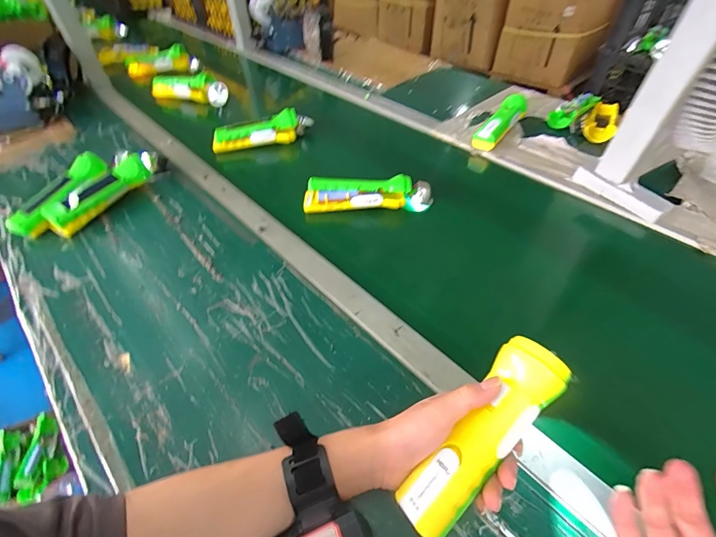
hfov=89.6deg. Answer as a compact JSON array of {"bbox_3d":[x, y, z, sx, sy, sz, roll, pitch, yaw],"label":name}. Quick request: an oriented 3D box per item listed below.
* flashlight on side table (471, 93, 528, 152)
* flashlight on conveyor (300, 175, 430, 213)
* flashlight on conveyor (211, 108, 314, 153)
[{"bbox_3d":[0.293,-0.297,0.738,0.051,0.052,0.172,29,54,26],"label":"flashlight on side table"},{"bbox_3d":[0.016,-0.119,0.587,0.209,0.055,0.047,-6,47,-3],"label":"flashlight on conveyor"},{"bbox_3d":[-0.186,-0.276,0.728,0.210,0.049,0.050,-22,50,-17],"label":"flashlight on conveyor"}]

